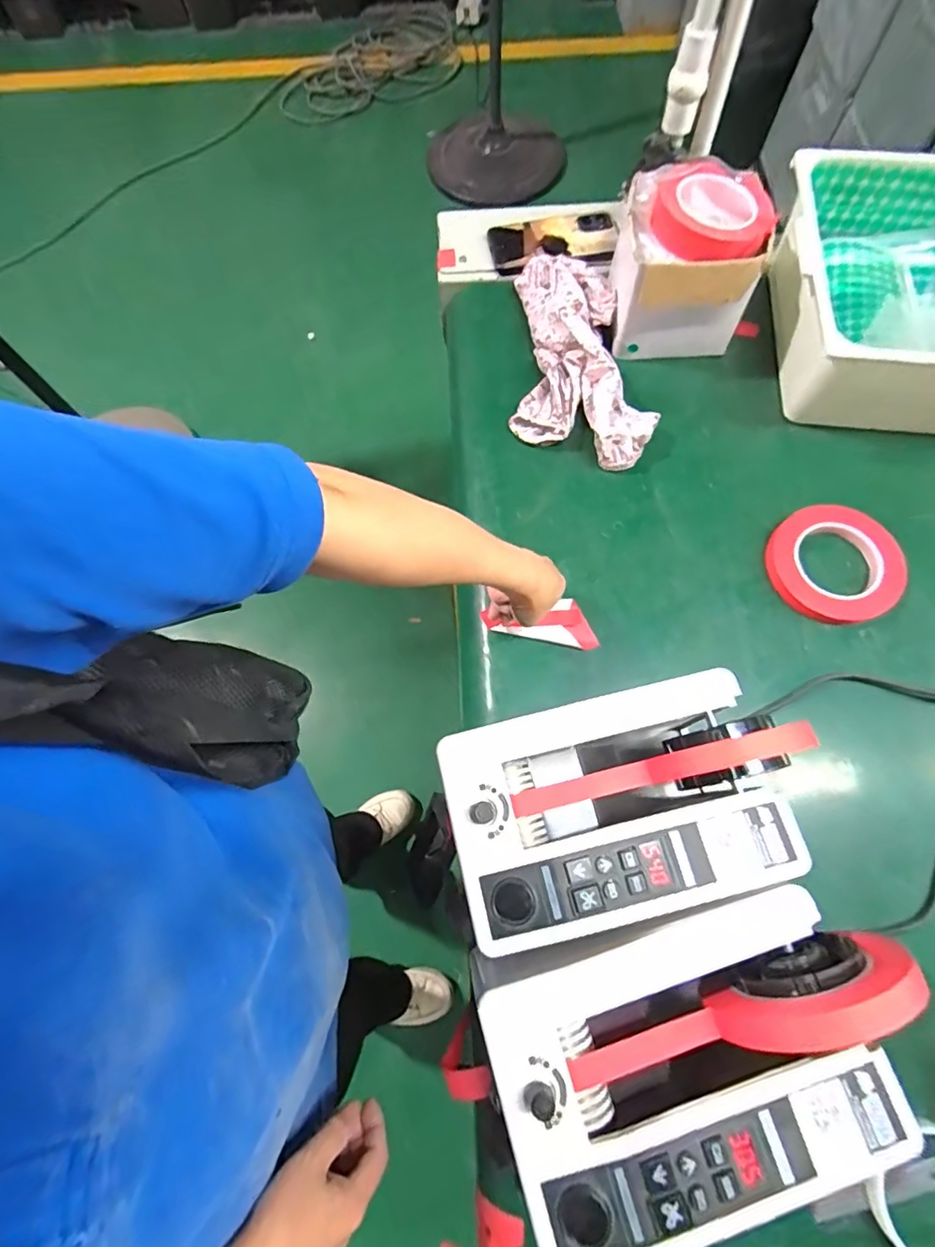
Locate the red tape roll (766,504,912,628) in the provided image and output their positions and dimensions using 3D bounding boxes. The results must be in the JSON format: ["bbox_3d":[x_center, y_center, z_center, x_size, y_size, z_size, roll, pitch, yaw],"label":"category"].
[{"bbox_3d":[0.363,-0.058,0.542,0.124,0.024,0.121,0,70,0],"label":"red tape roll"}]

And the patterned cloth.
[{"bbox_3d":[0.119,-0.305,0.616,0.144,0.053,0.285,-3,70,-1],"label":"patterned cloth"}]

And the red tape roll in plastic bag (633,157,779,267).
[{"bbox_3d":[0.236,-0.410,0.554,0.138,0.043,0.103,1,71,3],"label":"red tape roll in plastic bag"}]

